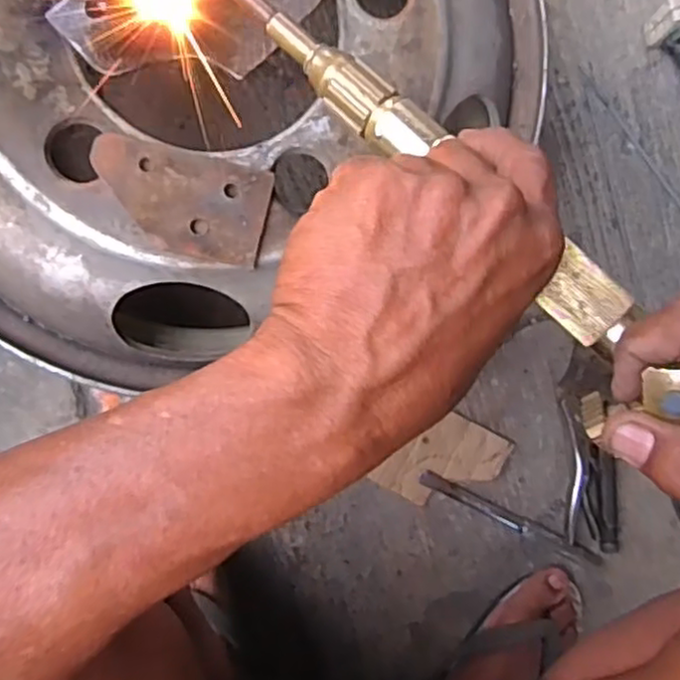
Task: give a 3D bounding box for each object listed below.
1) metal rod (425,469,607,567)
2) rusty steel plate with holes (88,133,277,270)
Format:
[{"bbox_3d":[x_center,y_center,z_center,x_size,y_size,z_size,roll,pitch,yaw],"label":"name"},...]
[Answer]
[{"bbox_3d":[0.165,0.172,0.655,0.202,0.008,0.016,27,89,-10],"label":"metal rod"},{"bbox_3d":[-0.088,-0.077,0.381,0.095,0.009,0.054,13,92,-10],"label":"rusty steel plate with holes"}]

